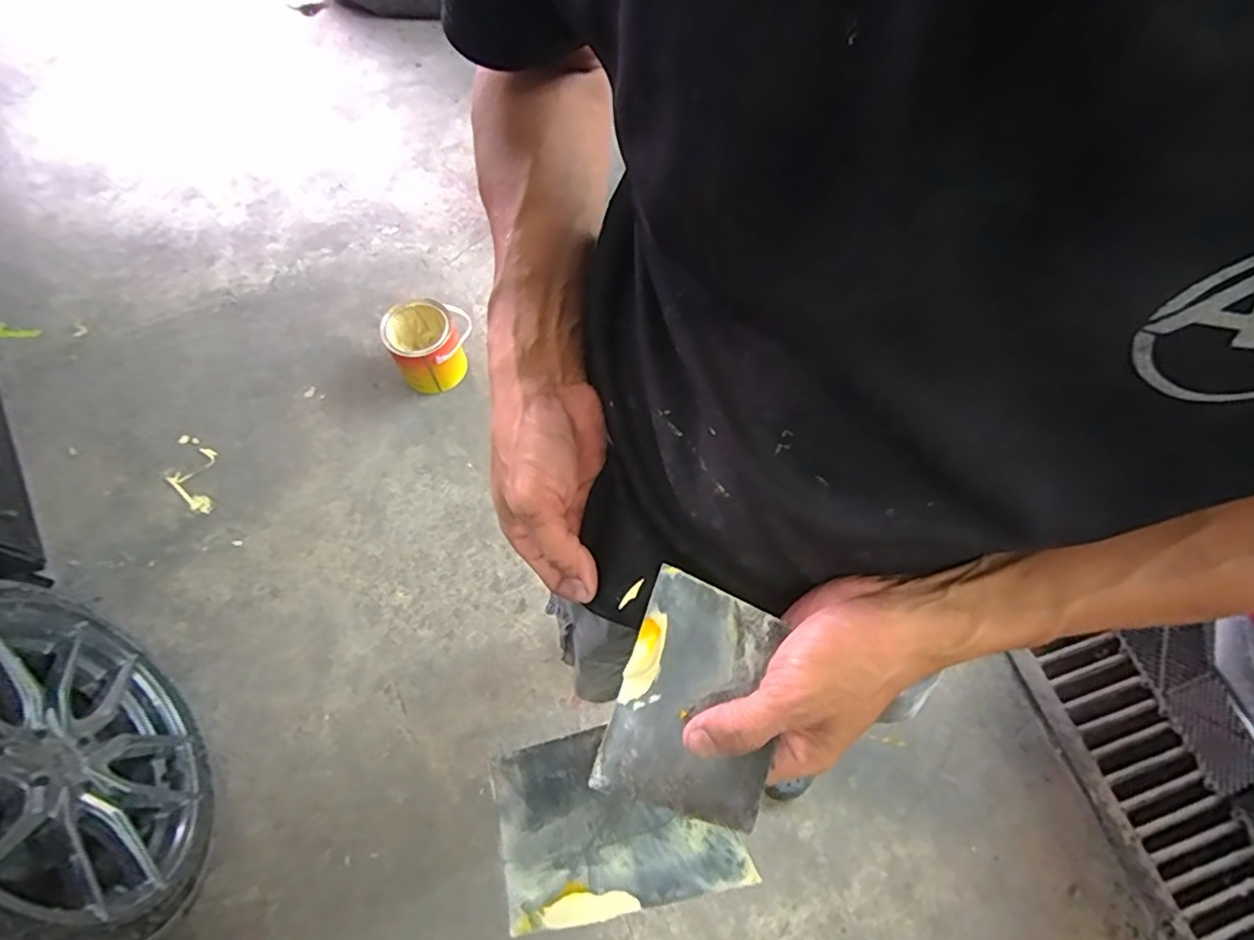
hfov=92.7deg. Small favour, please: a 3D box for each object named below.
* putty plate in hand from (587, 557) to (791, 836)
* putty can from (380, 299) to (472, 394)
[{"bbox_3d":[0.038,0.121,0.318,0.083,0.005,0.116,16,79,17],"label":"putty plate in hand"},{"bbox_3d":[-0.462,-0.303,1.424,0.184,0.150,0.181,1,68,-2],"label":"putty can"}]

